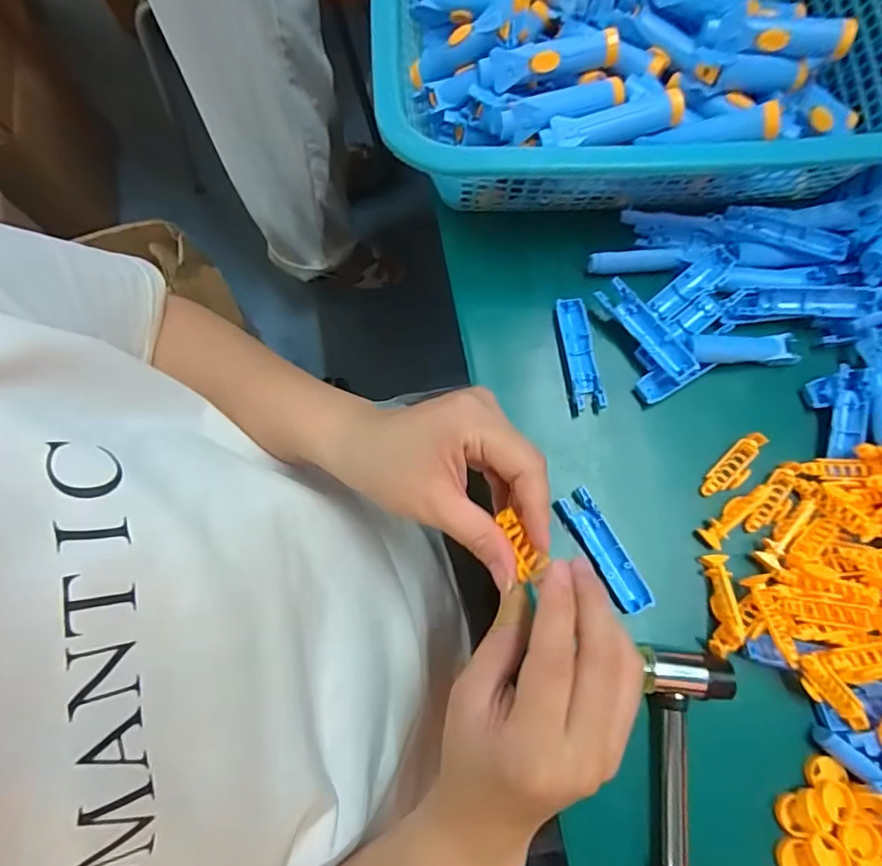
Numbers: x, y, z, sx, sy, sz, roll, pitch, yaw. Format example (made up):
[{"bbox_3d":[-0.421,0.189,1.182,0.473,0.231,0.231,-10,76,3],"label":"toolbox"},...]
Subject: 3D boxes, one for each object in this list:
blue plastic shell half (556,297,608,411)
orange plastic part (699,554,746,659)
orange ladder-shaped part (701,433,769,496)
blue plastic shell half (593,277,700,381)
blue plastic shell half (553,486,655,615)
[{"bbox_3d":[0.093,-0.052,0.361,0.019,0.013,0.077,-7,75,-2],"label":"blue plastic shell half"},{"bbox_3d":[0.163,0.100,0.312,0.017,0.016,0.056,2,75,1],"label":"orange plastic part"},{"bbox_3d":[0.183,0.021,0.334,0.019,0.012,0.047,42,79,10],"label":"orange ladder-shaped part"},{"bbox_3d":[0.134,-0.067,0.353,0.018,0.015,0.078,-38,78,-9],"label":"blue plastic shell half"},{"bbox_3d":[0.099,0.072,0.326,0.020,0.011,0.078,-30,77,-7],"label":"blue plastic shell half"}]

